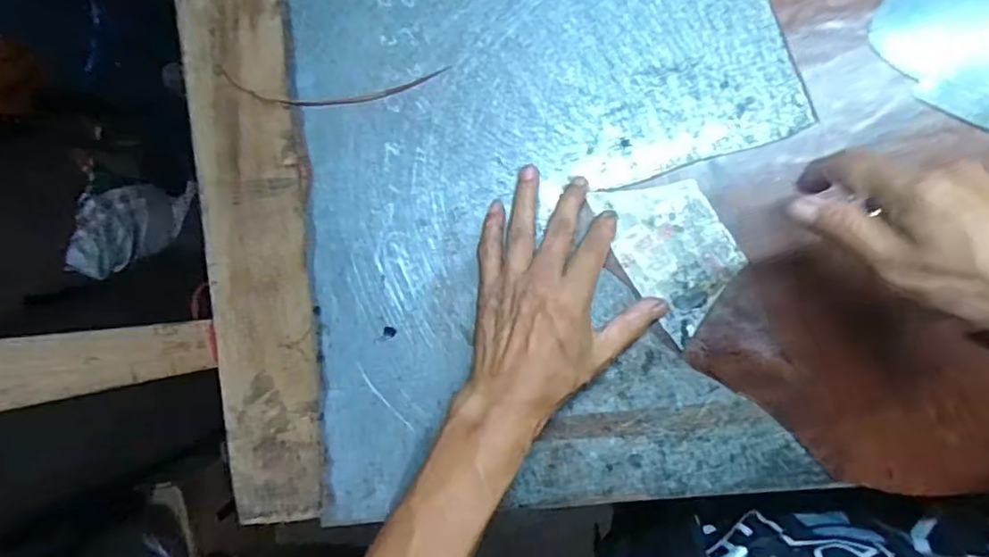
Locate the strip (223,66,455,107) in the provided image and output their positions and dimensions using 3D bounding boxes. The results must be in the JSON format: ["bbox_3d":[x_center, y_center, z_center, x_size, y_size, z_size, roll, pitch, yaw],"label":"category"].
[{"bbox_3d":[-0.126,-0.146,0.462,0.182,0.006,0.032,2,88,9],"label":"strip"}]

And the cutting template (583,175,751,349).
[{"bbox_3d":[0.125,-0.022,0.421,0.071,0.004,0.112,-31,84,7],"label":"cutting template"}]

